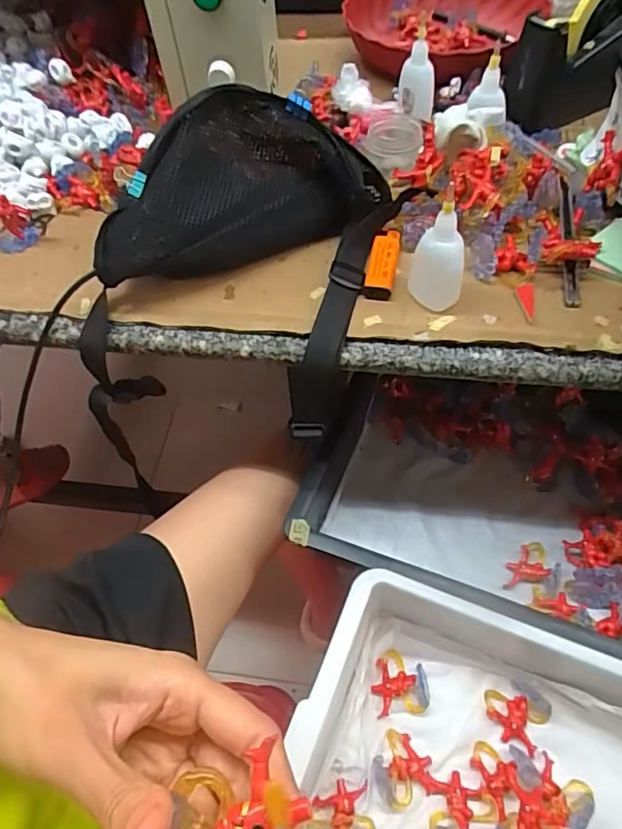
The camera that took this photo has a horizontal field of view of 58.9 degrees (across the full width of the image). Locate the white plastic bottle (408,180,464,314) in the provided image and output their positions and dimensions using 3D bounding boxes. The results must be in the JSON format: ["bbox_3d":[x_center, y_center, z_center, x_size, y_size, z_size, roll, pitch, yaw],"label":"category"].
[{"bbox_3d":[0.100,-0.129,0.426,0.042,0.099,0.034,9,57,10],"label":"white plastic bottle"}]

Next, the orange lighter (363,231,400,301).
[{"bbox_3d":[0.062,-0.132,0.478,0.024,0.013,0.078,7,57,8],"label":"orange lighter"}]

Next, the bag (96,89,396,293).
[{"bbox_3d":[-0.059,-0.187,0.461,0.251,0.104,0.087,-14,56,-5],"label":"bag"}]

